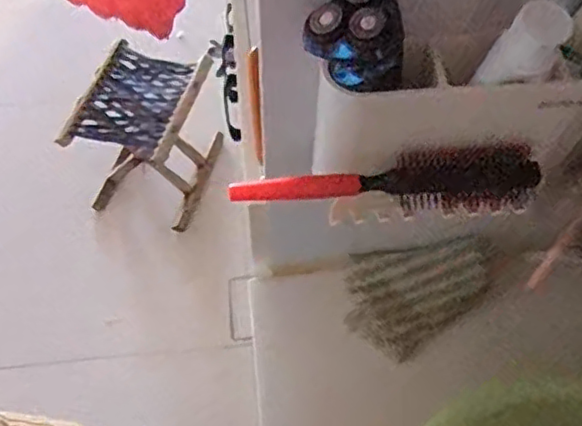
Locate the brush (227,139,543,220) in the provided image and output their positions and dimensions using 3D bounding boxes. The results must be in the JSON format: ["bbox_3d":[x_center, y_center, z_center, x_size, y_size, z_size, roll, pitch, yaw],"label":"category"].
[{"bbox_3d":[0.065,-0.021,0.436,0.206,0.043,0.029,-2,57,-3],"label":"brush"}]

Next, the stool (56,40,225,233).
[{"bbox_3d":[-0.345,-0.158,1.606,0.261,0.370,0.304,17,58,9],"label":"stool"}]

